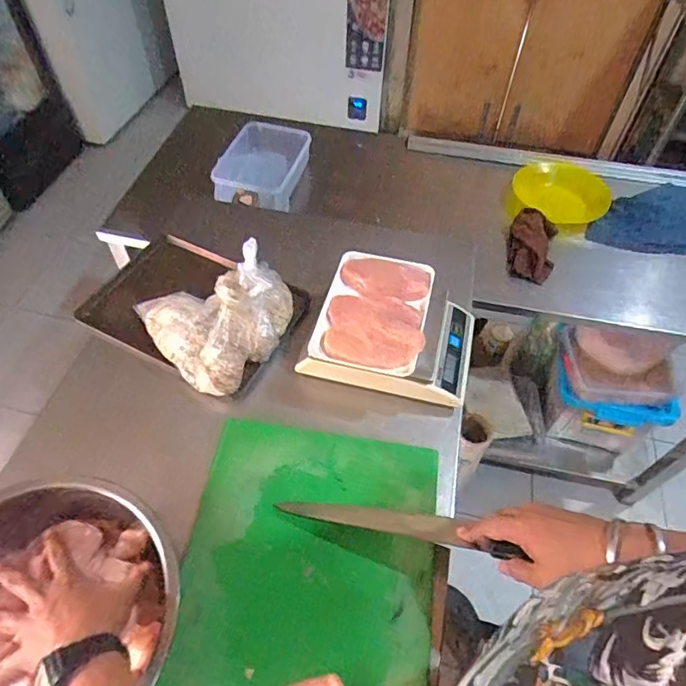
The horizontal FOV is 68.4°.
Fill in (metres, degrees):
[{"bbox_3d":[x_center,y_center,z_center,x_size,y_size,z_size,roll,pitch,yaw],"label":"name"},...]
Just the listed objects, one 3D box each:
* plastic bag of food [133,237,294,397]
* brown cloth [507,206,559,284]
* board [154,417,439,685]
[{"bbox_3d":[-0.179,-0.045,0.759,0.234,0.107,0.198,-17,55,-14],"label":"plastic bag of food"},{"bbox_3d":[0.409,-0.215,1.099,0.106,0.049,0.183,16,54,10],"label":"brown cloth"},{"bbox_3d":[-0.048,0.302,0.578,0.294,0.019,0.448,8,53,4],"label":"board"}]

